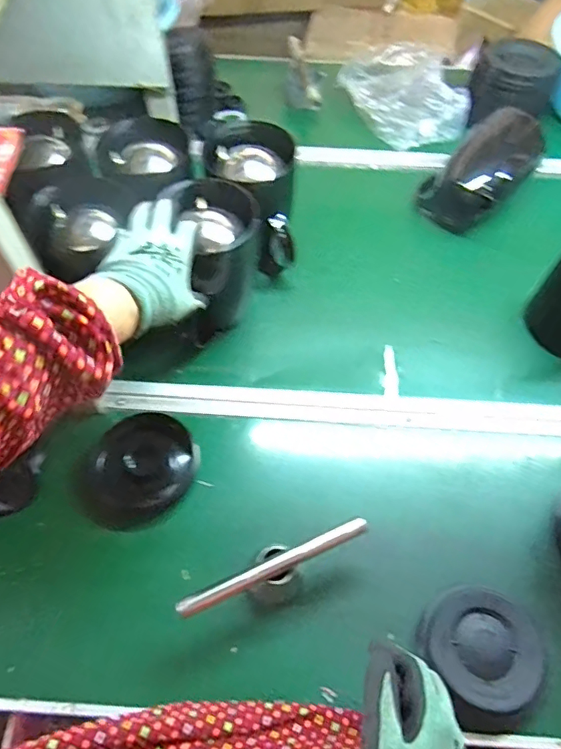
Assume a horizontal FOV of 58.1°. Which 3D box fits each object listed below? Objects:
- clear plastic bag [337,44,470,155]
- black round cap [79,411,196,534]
[{"bbox_3d":[0.251,-0.576,1.030,0.192,0.071,0.281,-16,58,-11],"label":"clear plastic bag"},{"bbox_3d":[-0.170,0.114,0.612,0.119,0.024,0.142,23,59,14],"label":"black round cap"}]

